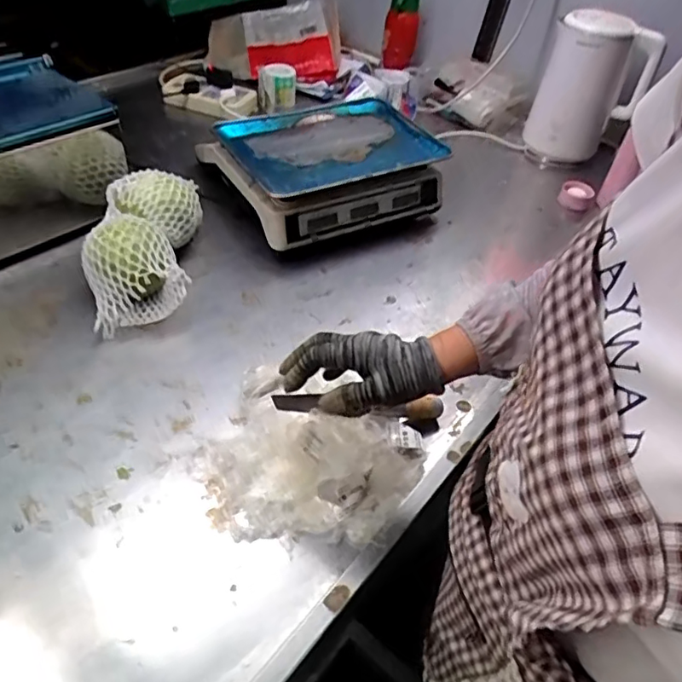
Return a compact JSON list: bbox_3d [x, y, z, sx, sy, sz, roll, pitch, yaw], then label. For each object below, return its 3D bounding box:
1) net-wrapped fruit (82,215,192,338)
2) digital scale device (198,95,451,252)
[{"bbox_3d":[-0.267,-0.094,0.732,0.112,0.105,0.141,-13,47,-19],"label":"net-wrapped fruit"},{"bbox_3d":[-0.029,-0.279,0.942,0.338,0.128,0.253,-15,49,-23],"label":"digital scale device"}]

